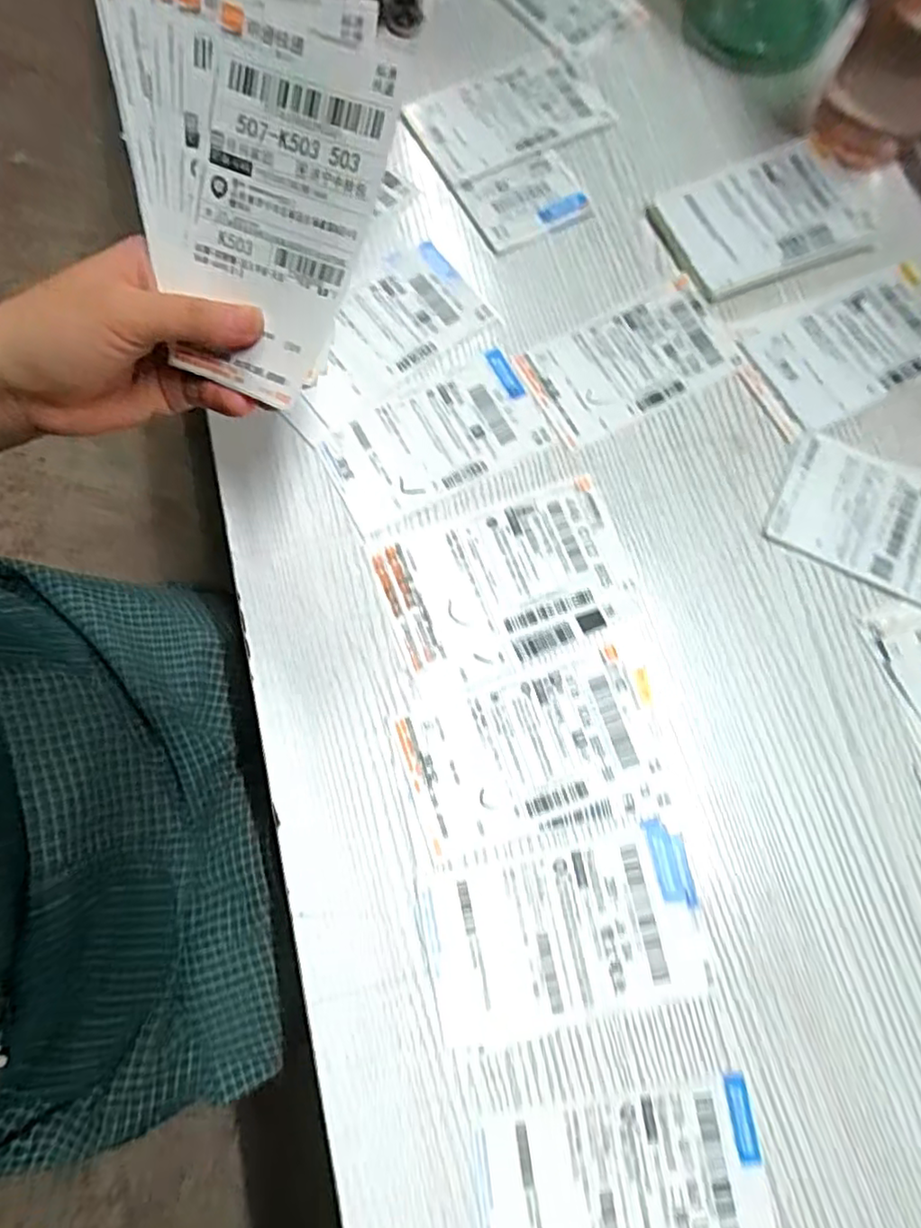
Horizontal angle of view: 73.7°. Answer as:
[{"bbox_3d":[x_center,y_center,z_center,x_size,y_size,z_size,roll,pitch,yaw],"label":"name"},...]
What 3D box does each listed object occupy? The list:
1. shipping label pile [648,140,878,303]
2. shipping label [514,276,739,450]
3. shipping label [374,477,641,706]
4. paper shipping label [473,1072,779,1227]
[{"bbox_3d":[0.200,-0.263,0.409,0.135,0.011,0.090,-22,76,-6],"label":"shipping label pile"},{"bbox_3d":[0.107,-0.157,0.384,0.126,0.007,0.070,-27,77,-7],"label":"shipping label"},{"bbox_3d":[0.027,-0.016,0.345,0.133,0.004,0.095,-18,76,-5],"label":"shipping label"},{"bbox_3d":[0.074,0.259,0.274,0.127,0.005,0.074,-8,75,-2],"label":"paper shipping label"}]

